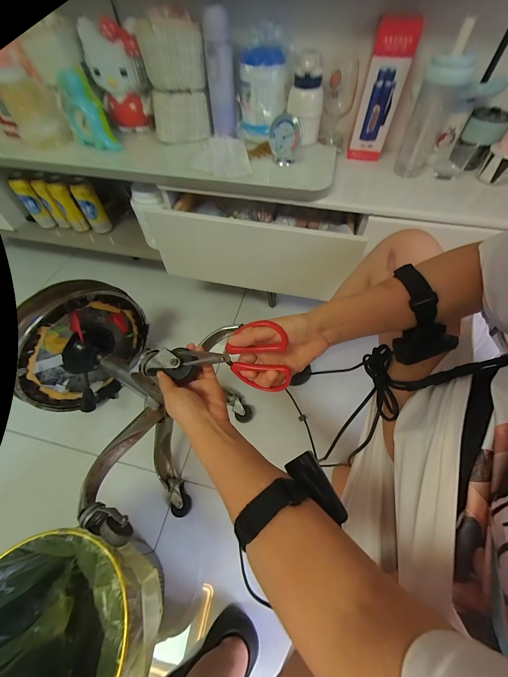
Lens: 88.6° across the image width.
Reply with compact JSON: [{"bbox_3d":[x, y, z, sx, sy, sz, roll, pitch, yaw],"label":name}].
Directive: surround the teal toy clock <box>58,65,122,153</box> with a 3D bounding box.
[{"bbox_3d":[-0.410,-0.554,0.633,0.074,0.138,0.103,-34,62,-20],"label":"teal toy clock"}]

